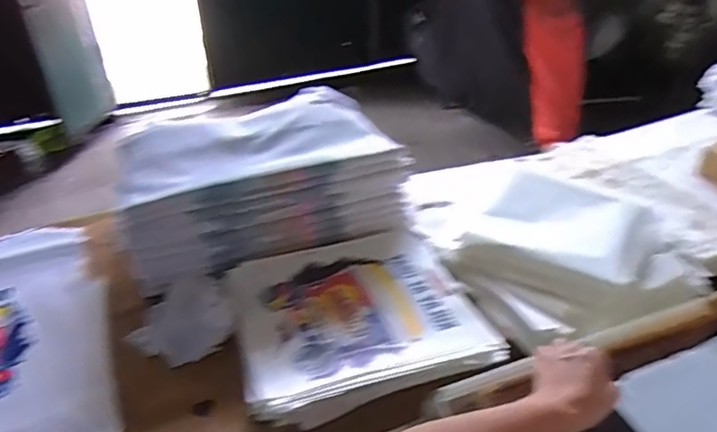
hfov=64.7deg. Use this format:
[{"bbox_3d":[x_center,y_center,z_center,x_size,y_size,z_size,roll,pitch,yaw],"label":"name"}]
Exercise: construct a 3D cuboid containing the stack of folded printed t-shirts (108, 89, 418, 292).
[{"bbox_3d":[-0.224,-0.078,1.225,0.577,0.165,0.392,-19,40,-22],"label":"stack of folded printed t-shirts"}]

